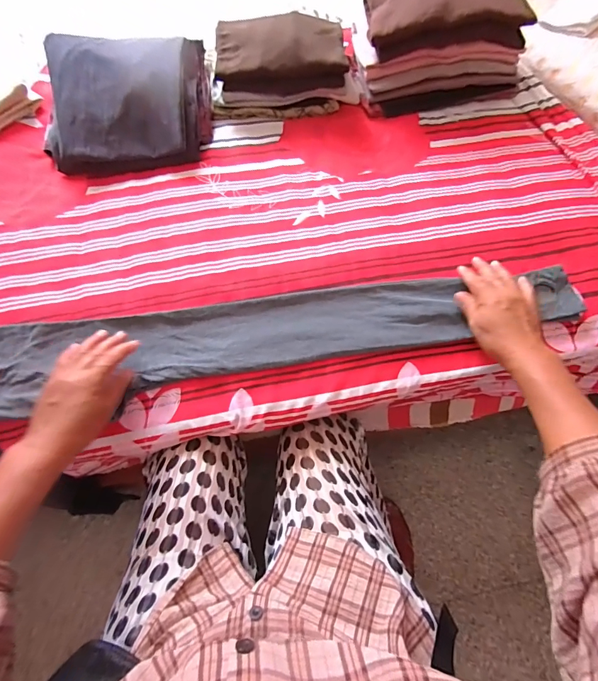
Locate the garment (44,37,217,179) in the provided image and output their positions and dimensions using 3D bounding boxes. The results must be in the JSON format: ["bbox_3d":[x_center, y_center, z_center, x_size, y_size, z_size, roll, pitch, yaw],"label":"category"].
[{"bbox_3d":[-0.293,-0.416,0.653,0.257,0.103,0.225,-6,65,-3],"label":"garment"}]

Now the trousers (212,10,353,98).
[{"bbox_3d":[-0.033,-0.518,0.675,0.222,0.067,0.122,-2,66,1],"label":"trousers"}]

